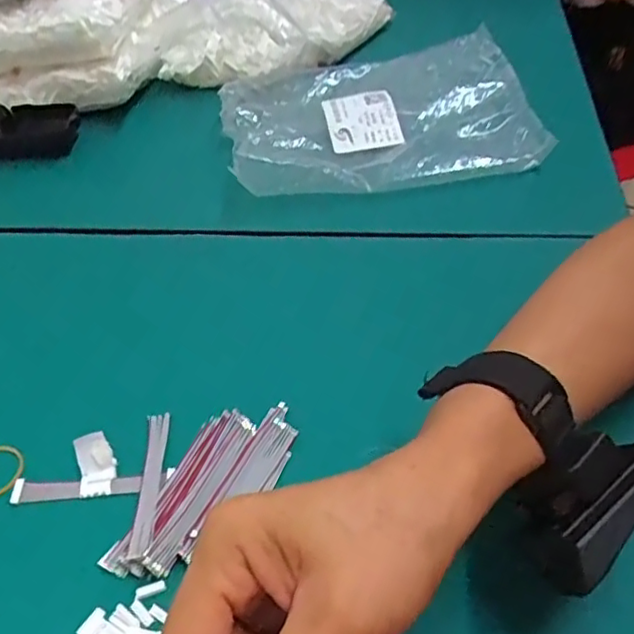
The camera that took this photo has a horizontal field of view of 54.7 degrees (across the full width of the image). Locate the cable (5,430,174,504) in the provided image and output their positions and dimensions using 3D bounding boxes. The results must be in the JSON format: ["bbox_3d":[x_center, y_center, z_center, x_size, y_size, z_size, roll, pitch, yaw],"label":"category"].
[{"bbox_3d":[-0.123,0.081,0.335,0.085,0.007,0.033,-5,84,2],"label":"cable"}]

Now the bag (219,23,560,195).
[{"bbox_3d":[0.050,-0.173,0.521,0.246,0.033,0.182,-5,48,1],"label":"bag"}]

